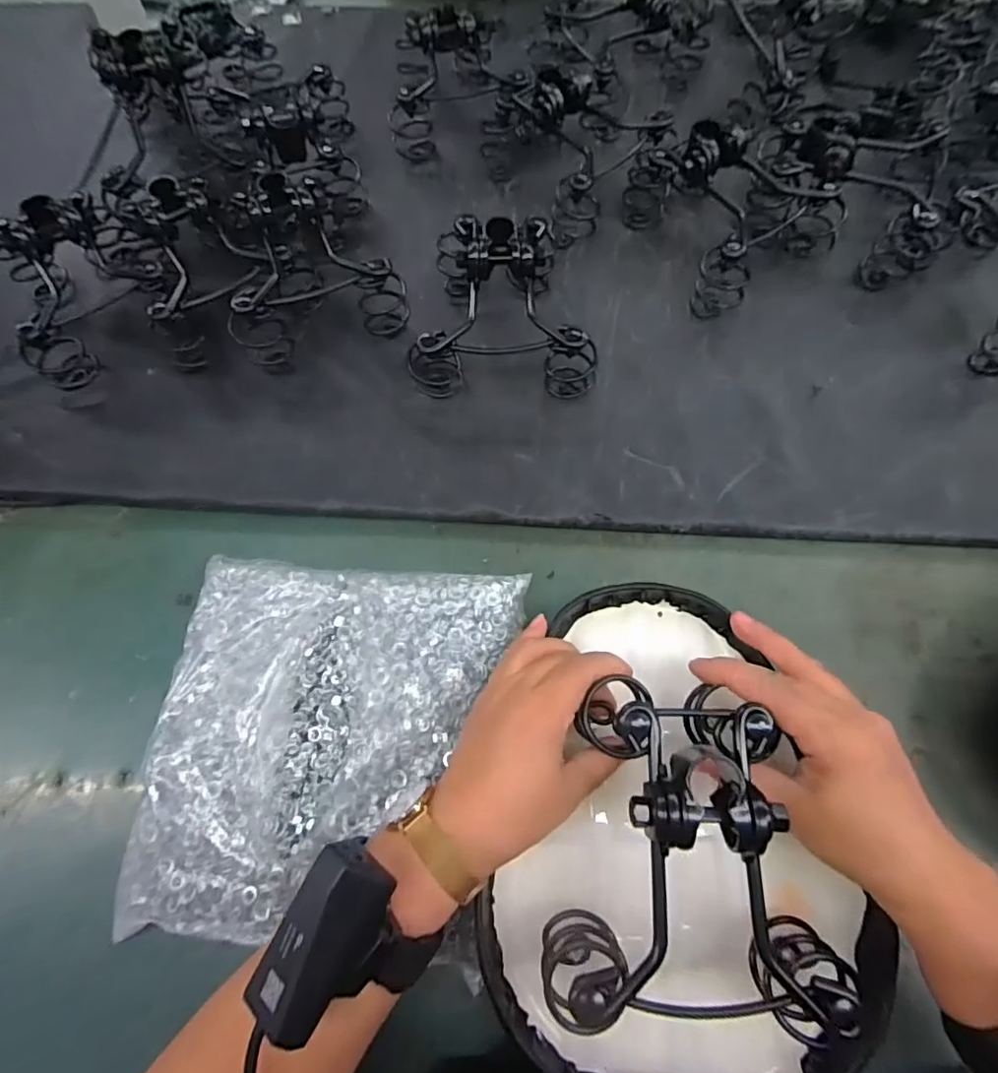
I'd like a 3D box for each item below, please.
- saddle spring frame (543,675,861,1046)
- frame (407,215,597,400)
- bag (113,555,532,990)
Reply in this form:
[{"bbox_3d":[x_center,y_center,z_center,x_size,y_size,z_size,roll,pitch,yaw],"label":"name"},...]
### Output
[{"bbox_3d":[0.102,0.164,0.294,0.137,0.088,0.150,5,67,3],"label":"saddle spring frame"},{"bbox_3d":[0.003,-0.209,0.489,0.156,0.086,0.152,-1,69,2],"label":"frame"},{"bbox_3d":[-0.118,0.138,0.393,0.239,0.033,0.246,4,69,4],"label":"bag"}]

